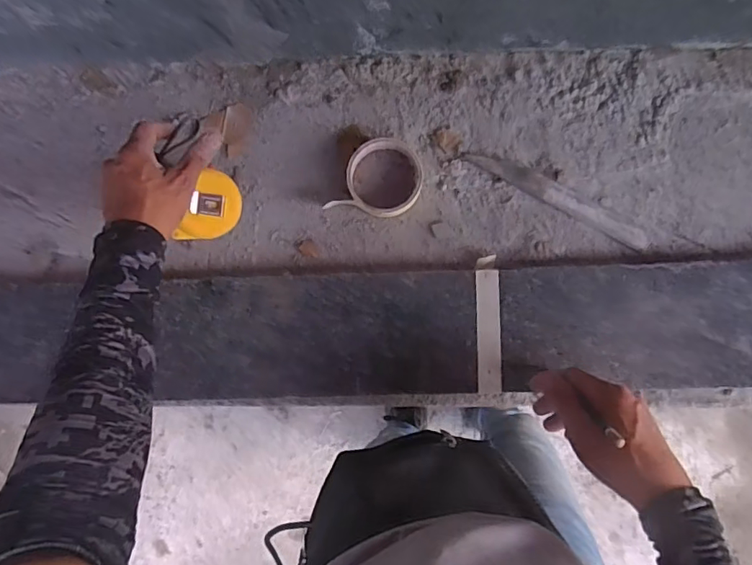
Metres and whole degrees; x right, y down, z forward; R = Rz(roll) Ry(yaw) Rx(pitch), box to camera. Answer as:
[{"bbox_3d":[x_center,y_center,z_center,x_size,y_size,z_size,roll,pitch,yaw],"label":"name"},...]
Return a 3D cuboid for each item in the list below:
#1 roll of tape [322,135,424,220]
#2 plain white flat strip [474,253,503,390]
[{"bbox_3d":[0.002,-0.116,0.577,0.098,0.023,0.086,10,86,2],"label":"roll of tape"},{"bbox_3d":[0.121,0.046,0.564,0.026,0.014,0.146,-1,85,1],"label":"plain white flat strip"}]

